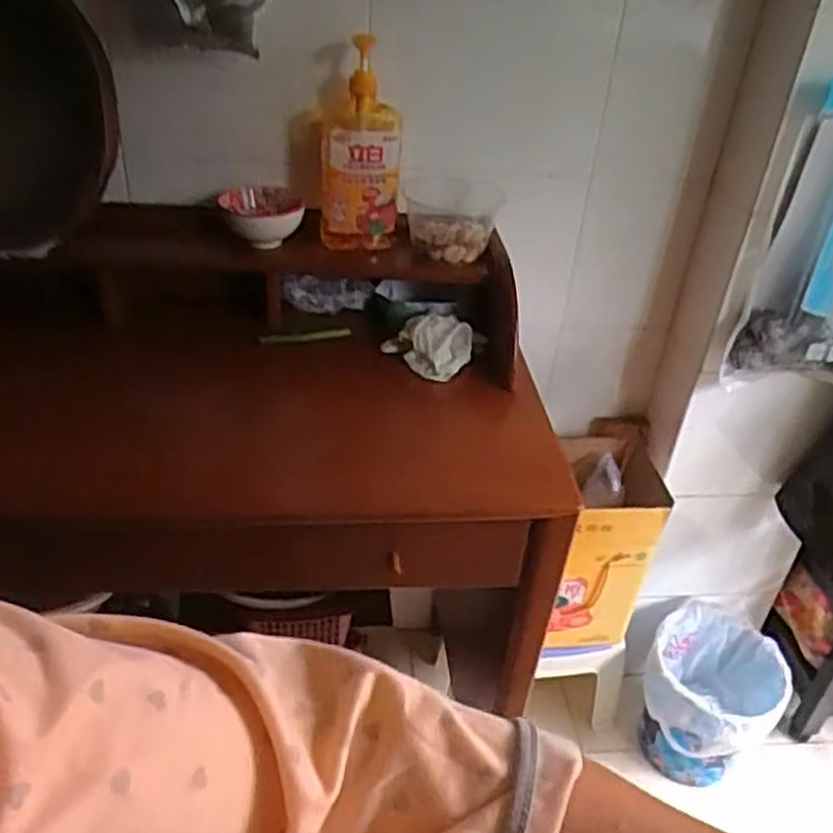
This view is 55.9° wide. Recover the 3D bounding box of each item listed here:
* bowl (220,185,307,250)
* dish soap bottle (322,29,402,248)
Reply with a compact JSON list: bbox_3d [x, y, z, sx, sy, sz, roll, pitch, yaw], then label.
[{"bbox_3d":[-0.206,-0.268,1.052,0.111,0.048,0.109,-3,35,-9],"label":"bowl"},{"bbox_3d":[-0.070,-0.336,1.005,0.103,0.242,0.077,-3,35,-9],"label":"dish soap bottle"}]

